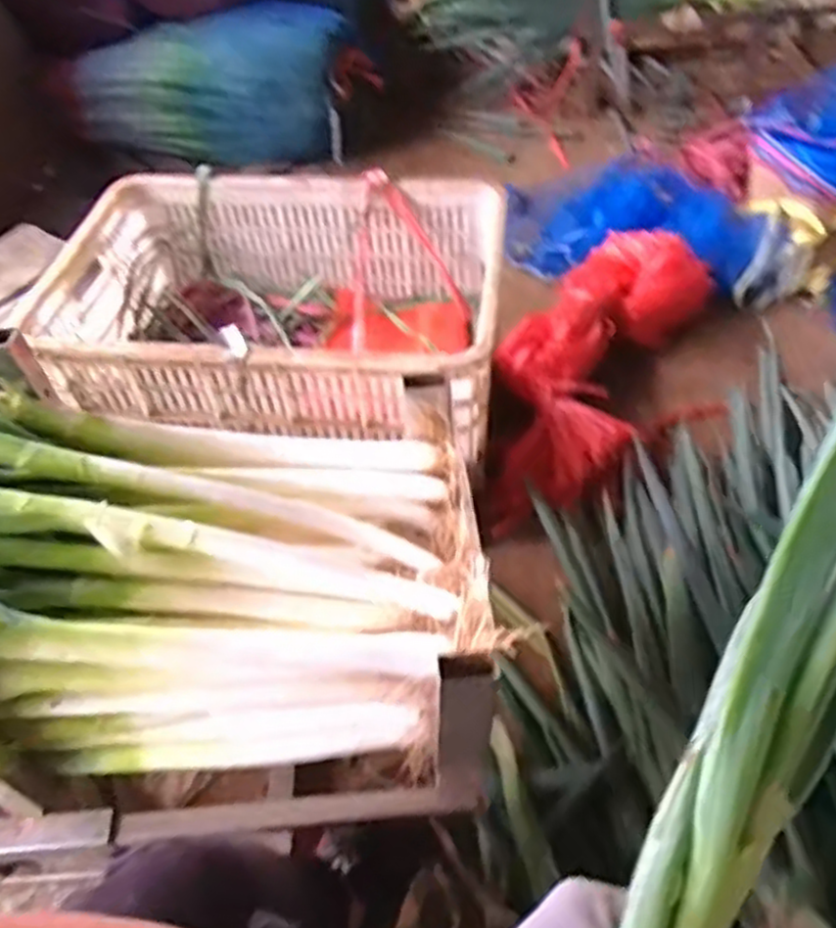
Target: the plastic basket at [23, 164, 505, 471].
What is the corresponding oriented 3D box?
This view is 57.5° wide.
[{"bbox_3d":[-0.165,-0.169,0.945,0.523,0.190,0.400,9,52,10],"label":"plastic basket"}]

